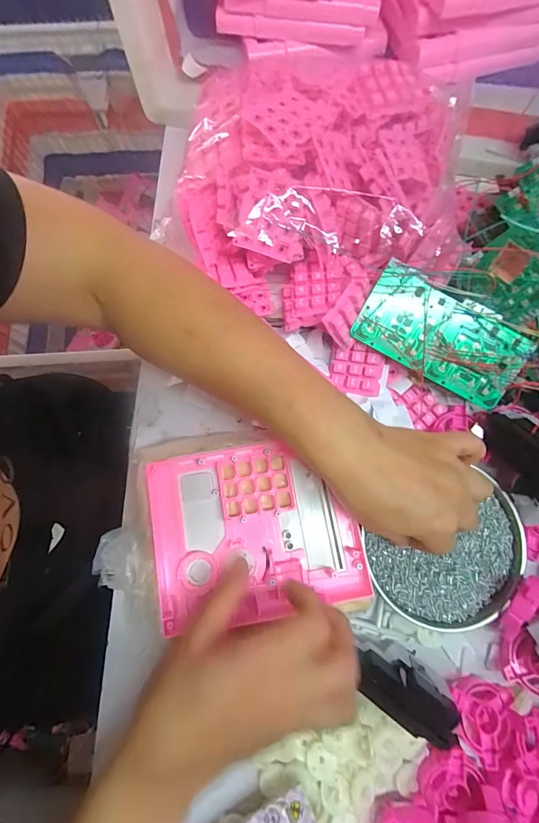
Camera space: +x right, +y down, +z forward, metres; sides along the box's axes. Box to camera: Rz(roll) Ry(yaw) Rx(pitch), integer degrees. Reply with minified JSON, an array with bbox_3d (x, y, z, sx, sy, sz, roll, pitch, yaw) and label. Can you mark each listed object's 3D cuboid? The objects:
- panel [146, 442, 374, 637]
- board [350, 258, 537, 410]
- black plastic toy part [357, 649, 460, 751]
[{"bbox_3d":[-0.012,0.096,0.286,0.160,0.017,0.134,-11,78,-2],"label":"panel"},{"bbox_3d":[0.152,-0.066,0.309,0.142,0.006,0.073,29,102,2],"label":"board"},{"bbox_3d":[0.103,0.217,0.267,0.076,0.025,0.039,34,80,8],"label":"black plastic toy part"}]

